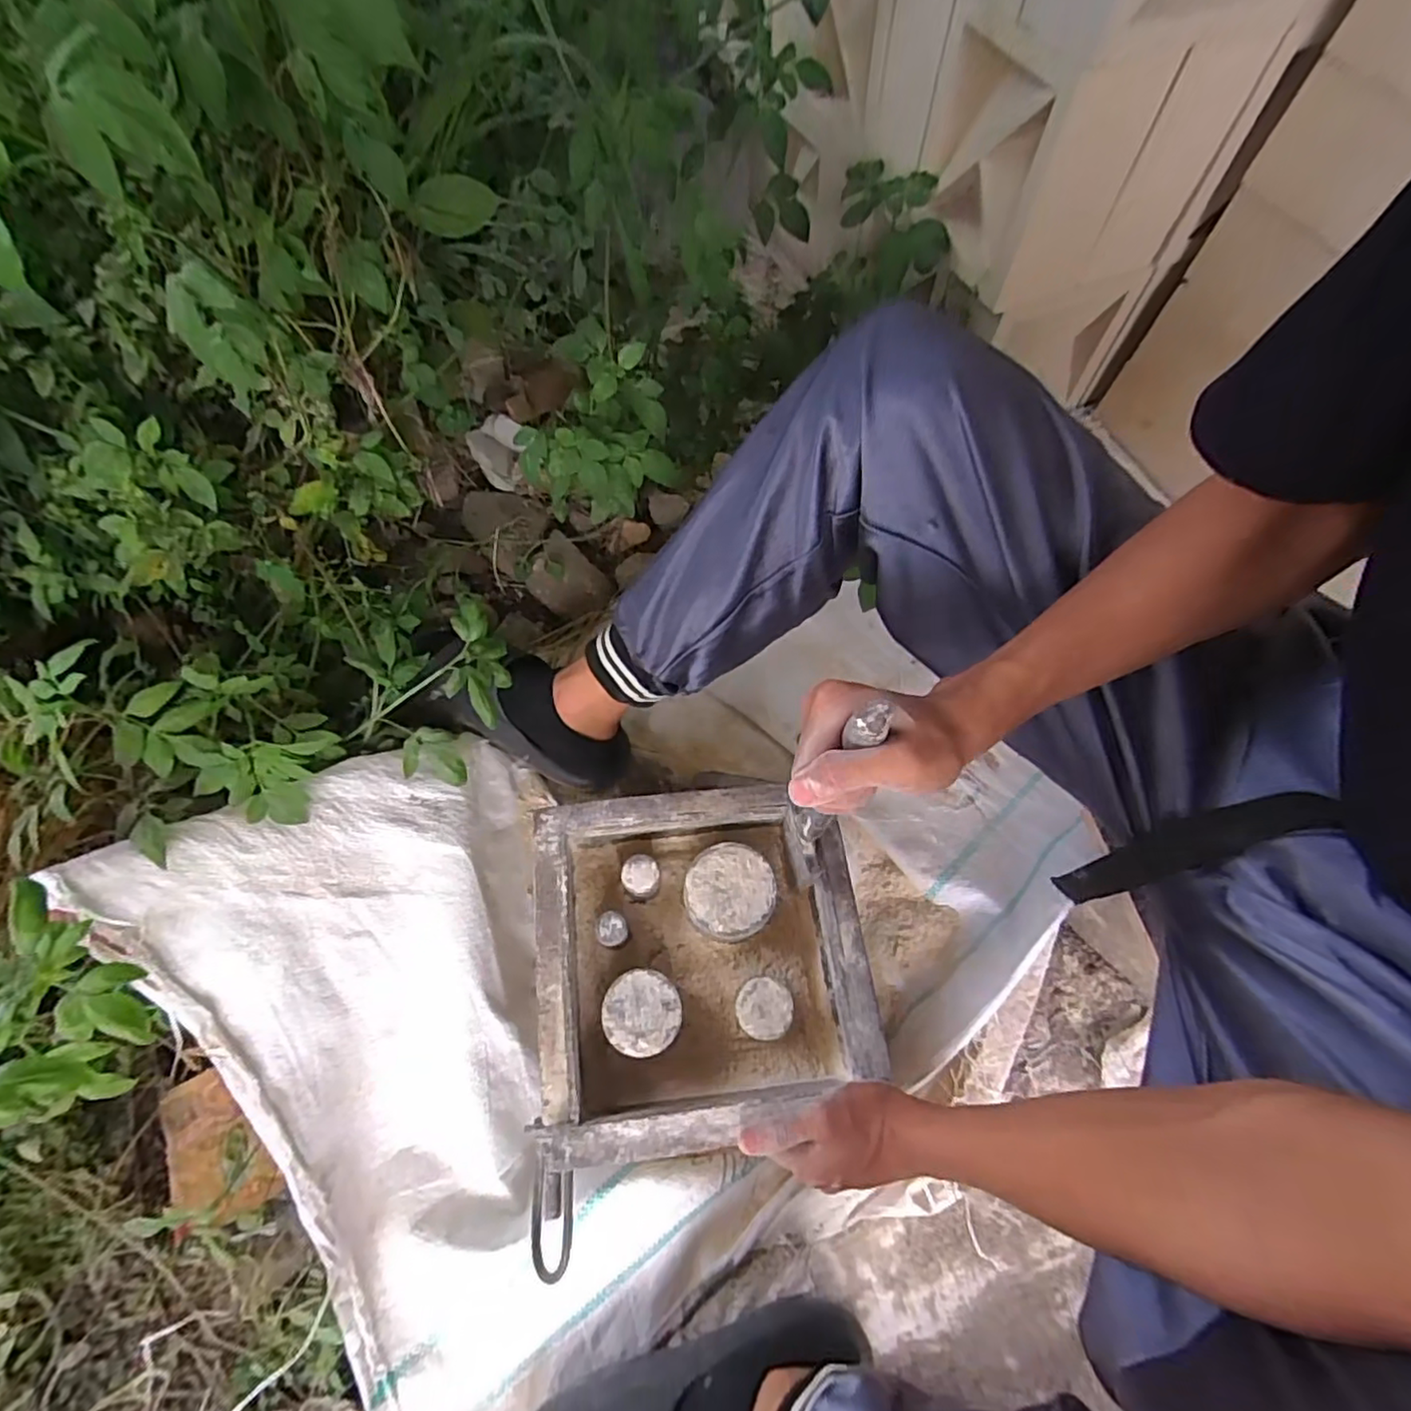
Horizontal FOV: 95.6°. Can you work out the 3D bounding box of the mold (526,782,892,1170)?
[{"bbox_3d":[-0.001,0.194,0.500,0.242,0.083,0.241,-6,61,-3],"label":"mold"}]

